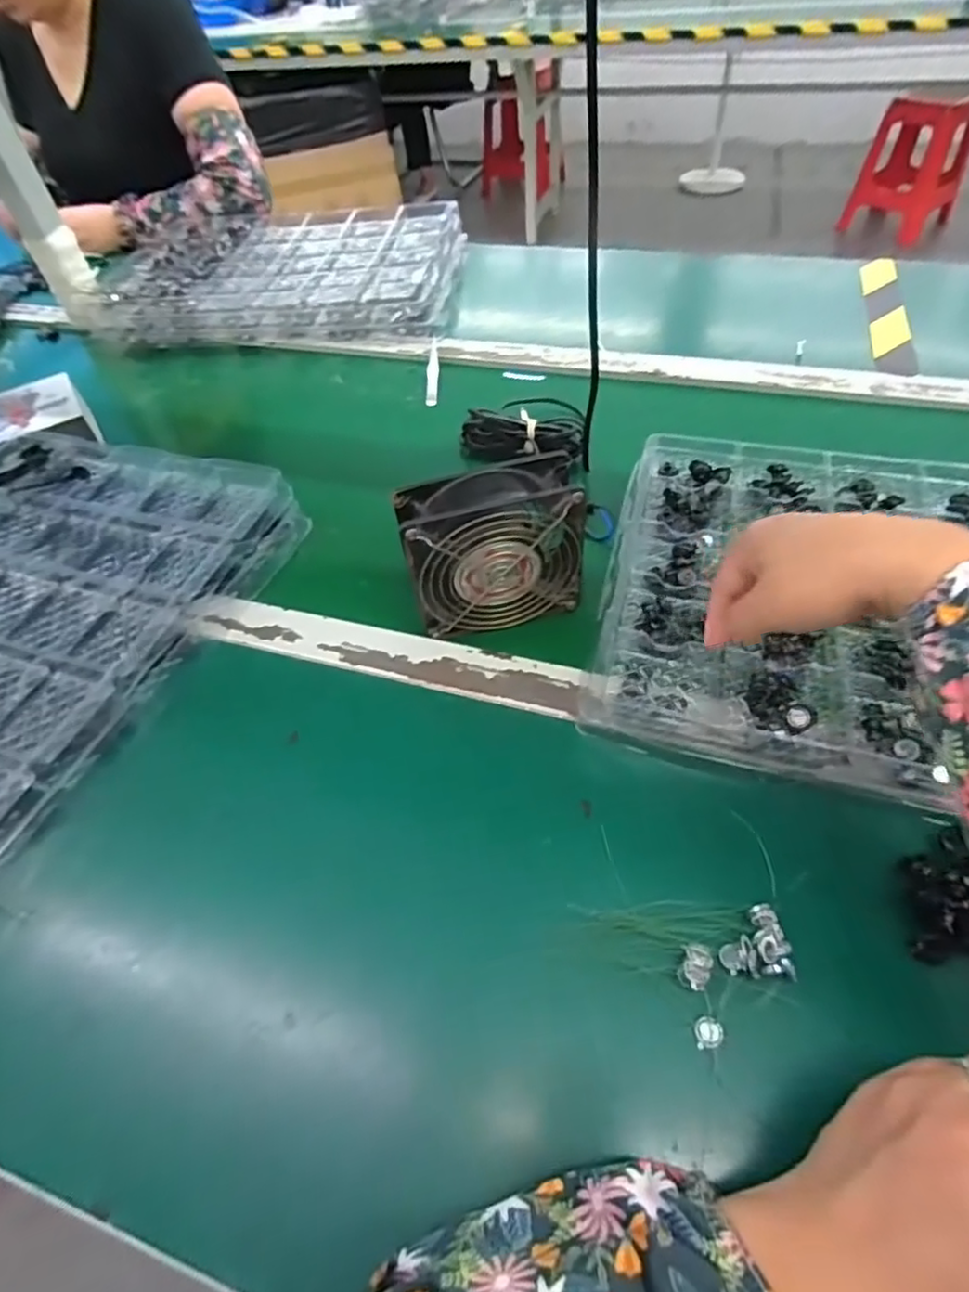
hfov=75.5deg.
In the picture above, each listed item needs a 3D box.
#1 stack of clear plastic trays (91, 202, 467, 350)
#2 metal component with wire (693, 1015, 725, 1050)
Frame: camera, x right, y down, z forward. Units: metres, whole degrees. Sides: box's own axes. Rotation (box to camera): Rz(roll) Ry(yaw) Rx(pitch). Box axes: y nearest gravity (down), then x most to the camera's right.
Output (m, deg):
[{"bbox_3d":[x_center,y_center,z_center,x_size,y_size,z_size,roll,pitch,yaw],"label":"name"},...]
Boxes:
[{"bbox_3d":[-0.267,-0.514,0.863,0.462,0.056,0.278,4,53,10],"label":"stack of clear plastic trays"},{"bbox_3d":[0.106,0.183,0.296,0.013,0.004,0.013,-7,52,1],"label":"metal component with wire"}]

